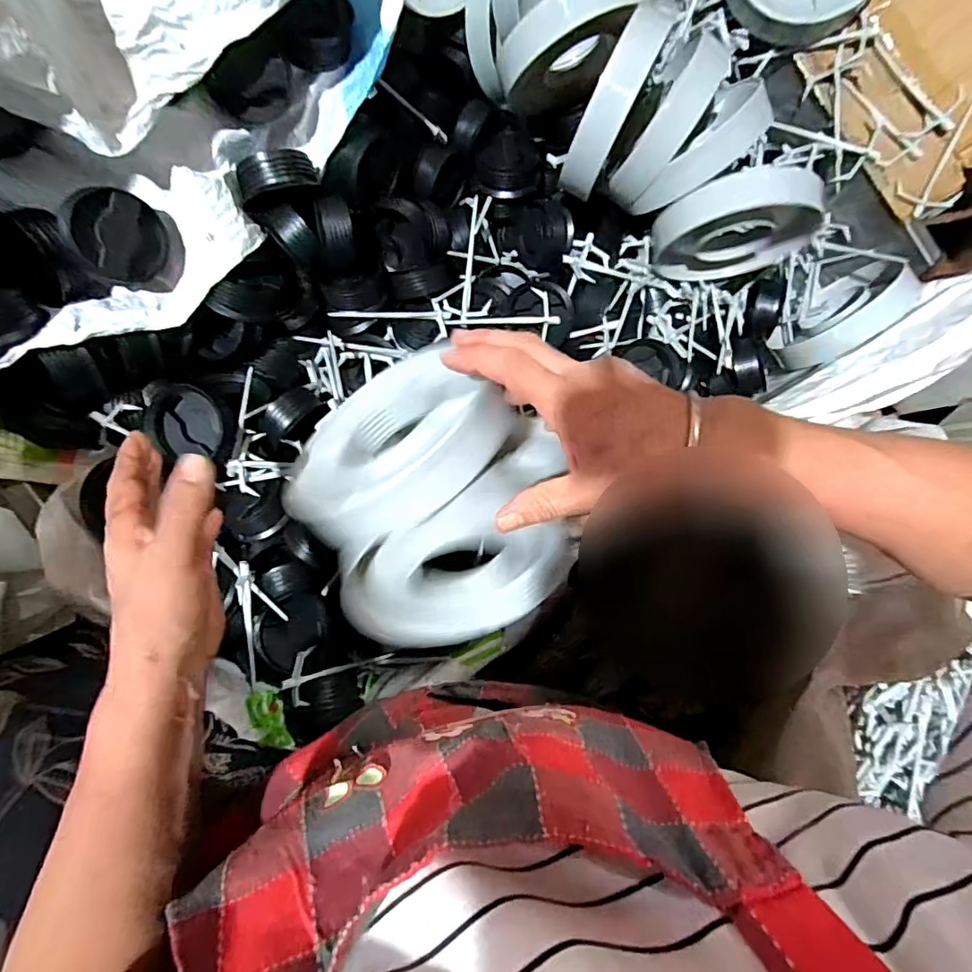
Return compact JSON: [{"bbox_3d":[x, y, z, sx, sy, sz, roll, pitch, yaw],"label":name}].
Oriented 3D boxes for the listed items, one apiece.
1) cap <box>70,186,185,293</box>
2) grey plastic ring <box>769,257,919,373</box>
[{"bbox_3d":[-0.297,-0.204,0.442,0.025,0.081,0.067,23,98,28],"label":"cap"},{"bbox_3d":[0.433,-0.210,0.637,0.158,0.134,0.047,-40,94,-6],"label":"grey plastic ring"}]

